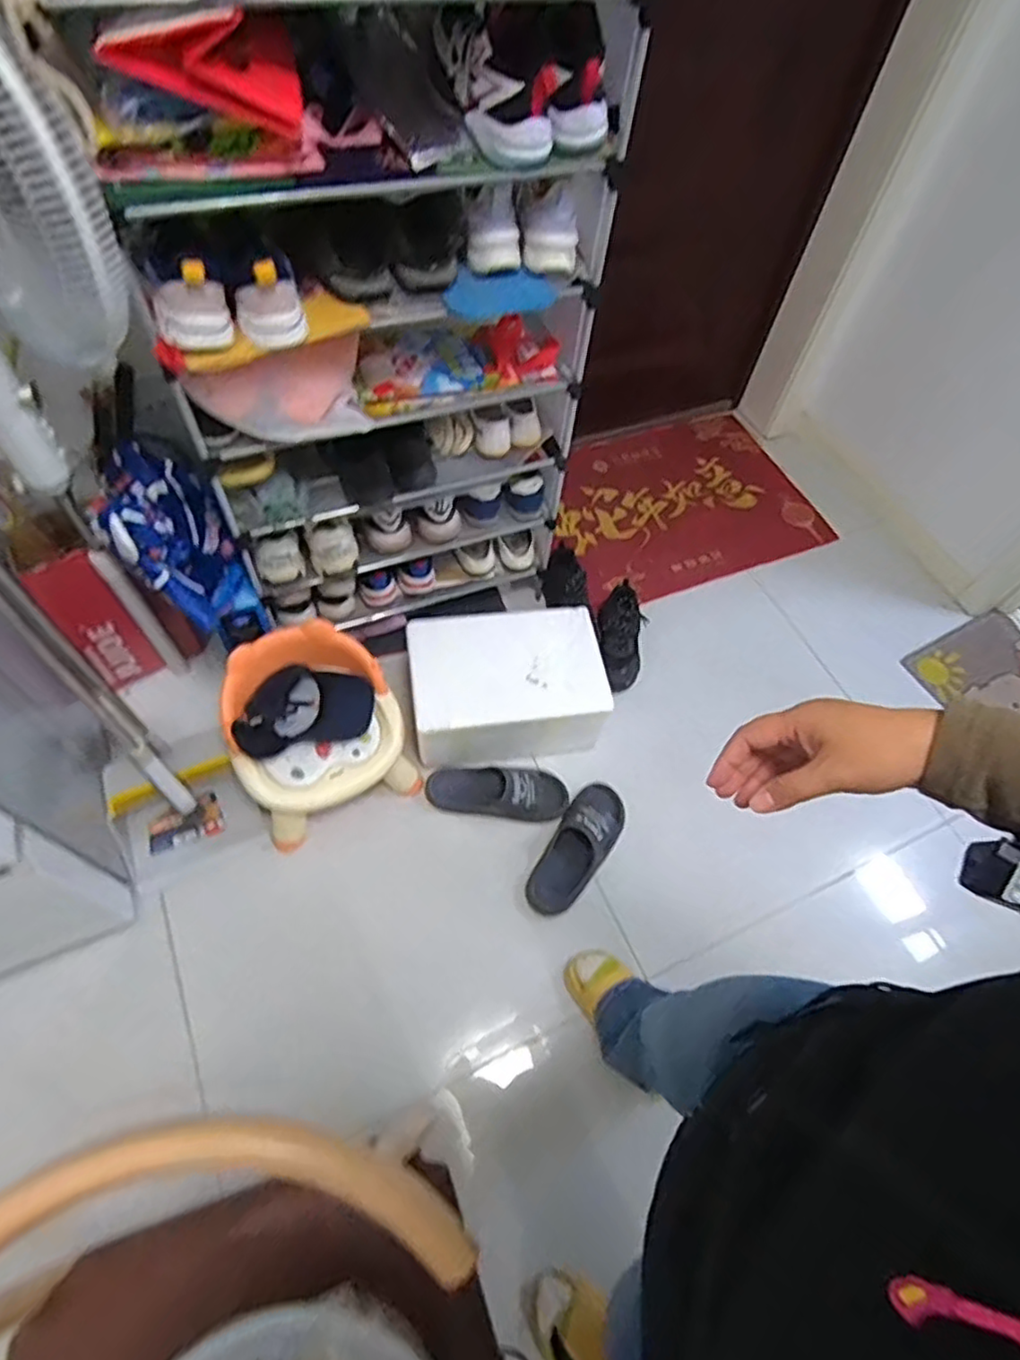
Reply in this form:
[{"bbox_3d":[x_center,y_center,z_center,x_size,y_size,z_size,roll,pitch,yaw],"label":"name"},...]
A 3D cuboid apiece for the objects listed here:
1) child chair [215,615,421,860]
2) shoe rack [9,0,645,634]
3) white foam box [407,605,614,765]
[{"bbox_3d":[-0.379,0.104,1.322,0.325,0.312,0.284,-22,63,-17],"label":"child chair"},{"bbox_3d":[-0.195,-0.481,1.132,0.656,1.032,0.247,-29,65,-20],"label":"shoe rack"},{"bbox_3d":[-0.004,0.015,1.467,0.412,0.189,0.274,-6,60,-8],"label":"white foam box"}]

